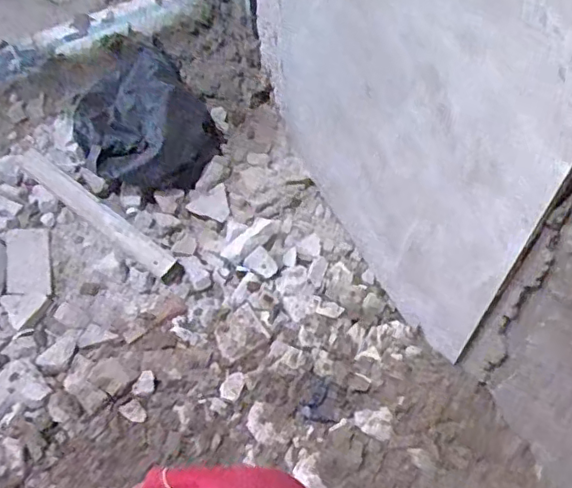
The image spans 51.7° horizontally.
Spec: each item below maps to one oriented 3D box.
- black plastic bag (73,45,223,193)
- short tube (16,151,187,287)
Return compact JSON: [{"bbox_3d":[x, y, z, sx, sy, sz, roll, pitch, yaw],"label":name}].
[{"bbox_3d":[-0.236,-0.194,0.932,0.192,0.104,0.244,-34,62,-17],"label":"black plastic bag"},{"bbox_3d":[-0.285,-0.051,0.871,0.345,0.025,0.037,34,65,22],"label":"short tube"}]

